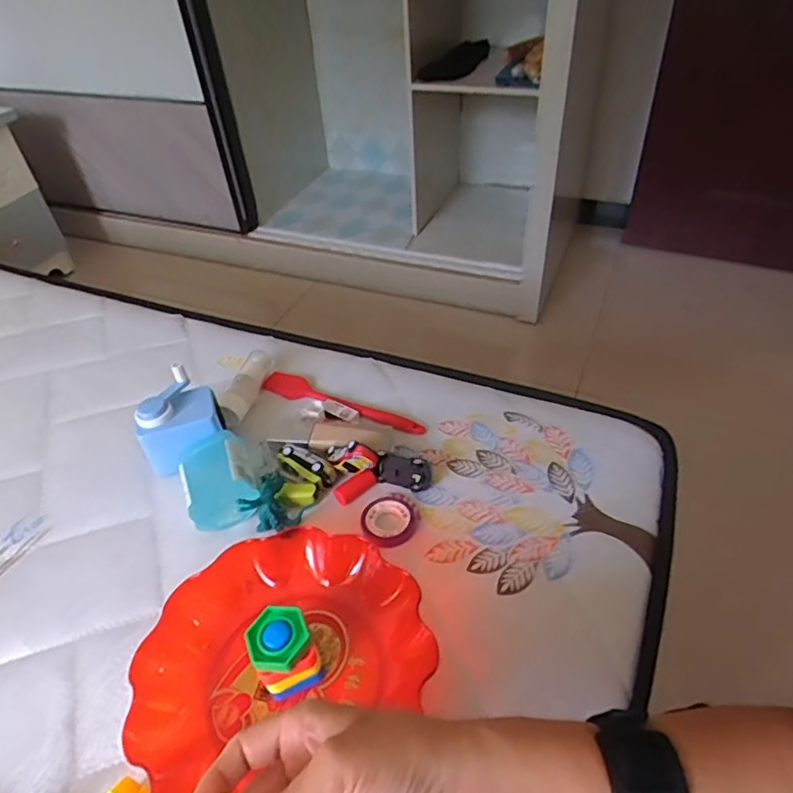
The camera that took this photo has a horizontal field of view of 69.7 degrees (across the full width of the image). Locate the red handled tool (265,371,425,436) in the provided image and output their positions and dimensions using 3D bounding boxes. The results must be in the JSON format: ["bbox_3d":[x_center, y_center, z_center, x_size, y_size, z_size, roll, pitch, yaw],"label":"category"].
[{"bbox_3d":[-0.066,0.008,0.656,0.213,0.016,0.032,20,47,22],"label":"red handled tool"}]

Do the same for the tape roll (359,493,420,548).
[{"bbox_3d":[-0.007,0.115,0.534,0.052,0.008,0.061,6,43,8],"label":"tape roll"}]

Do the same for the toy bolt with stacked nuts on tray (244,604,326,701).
[{"bbox_3d":[-0.084,0.190,0.425,0.043,0.056,0.046,-22,46,-20],"label":"toy bolt with stacked nuts on tray"}]

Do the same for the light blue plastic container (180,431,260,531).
[{"bbox_3d":[-0.170,0.081,0.552,0.061,0.053,0.079,-14,44,-13],"label":"light blue plastic container"}]

